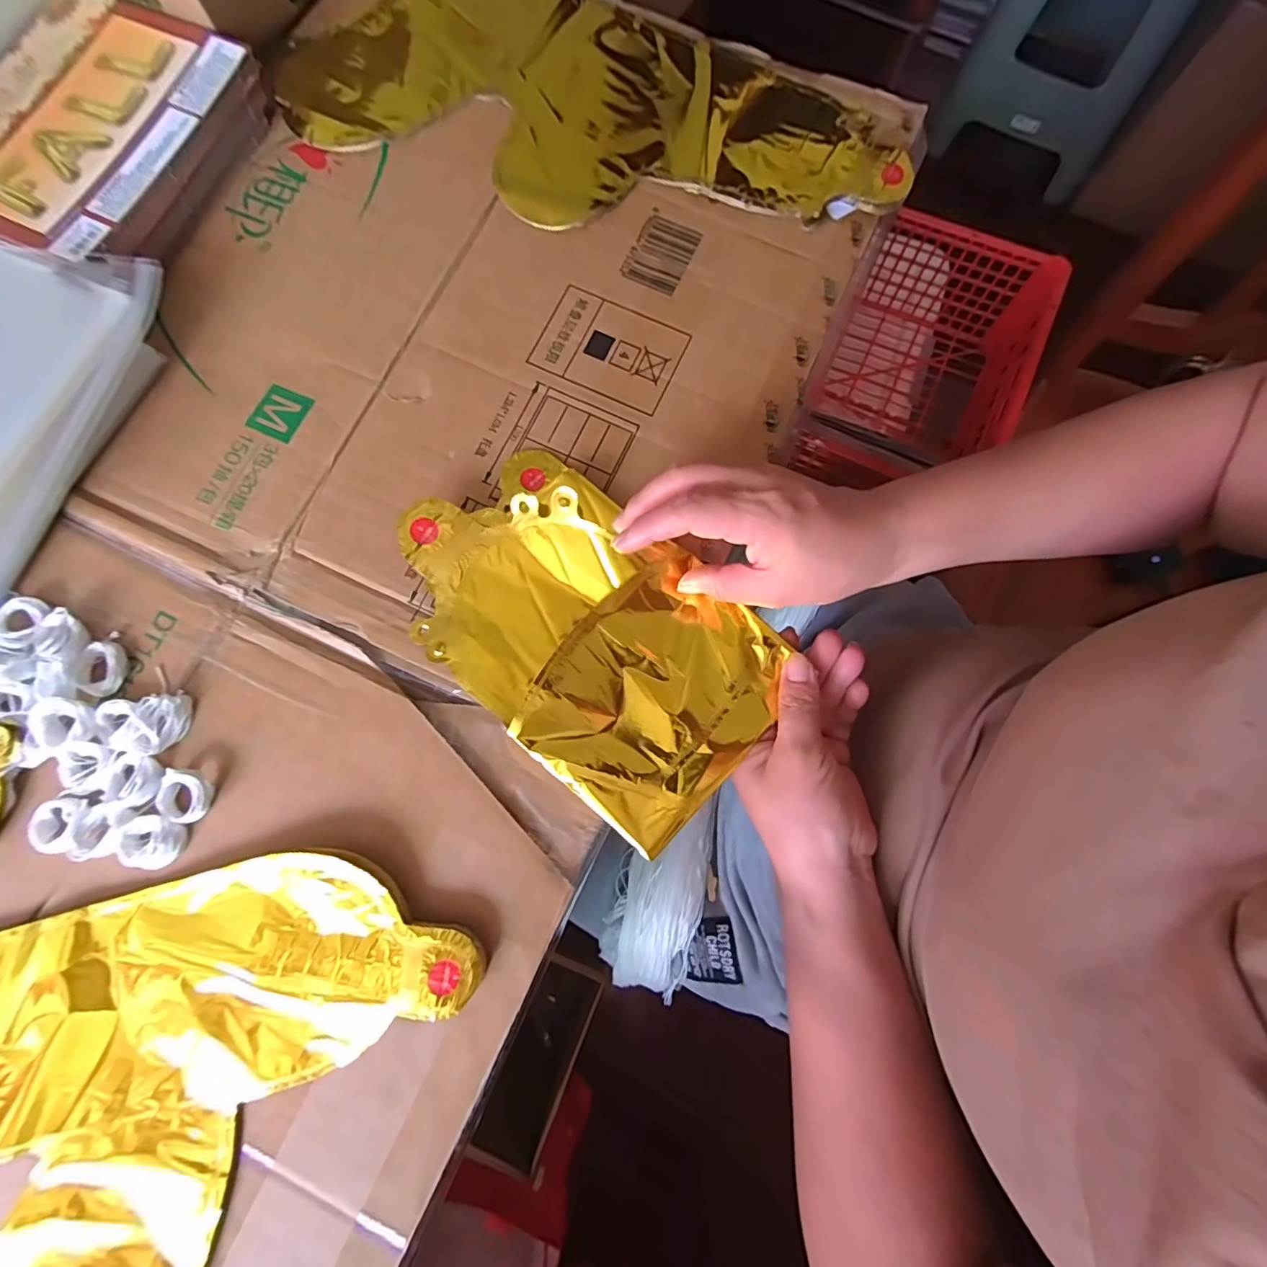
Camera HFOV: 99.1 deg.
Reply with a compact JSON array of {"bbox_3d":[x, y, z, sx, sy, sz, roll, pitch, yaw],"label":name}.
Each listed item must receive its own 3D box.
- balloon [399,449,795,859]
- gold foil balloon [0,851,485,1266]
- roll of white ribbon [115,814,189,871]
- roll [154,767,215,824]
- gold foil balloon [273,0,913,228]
[{"bbox_3d":[-0.027,-0.003,0.307,0.218,0.022,0.137,42,83,9],"label":"balloon"},{"bbox_3d":[-0.308,0.278,0.255,0.352,0.013,0.393,17,80,5],"label":"gold foil balloon"},{"bbox_3d":[-0.256,0.110,0.287,0.033,0.008,0.027,17,80,5],"label":"roll of white ribbon"},{"bbox_3d":[-0.246,0.088,0.296,0.026,0.011,0.026,0,79,1],"label":"roll"},{"bbox_3d":[-0.032,-0.374,0.380,0.429,0.011,0.202,25,80,6],"label":"gold foil balloon"}]

